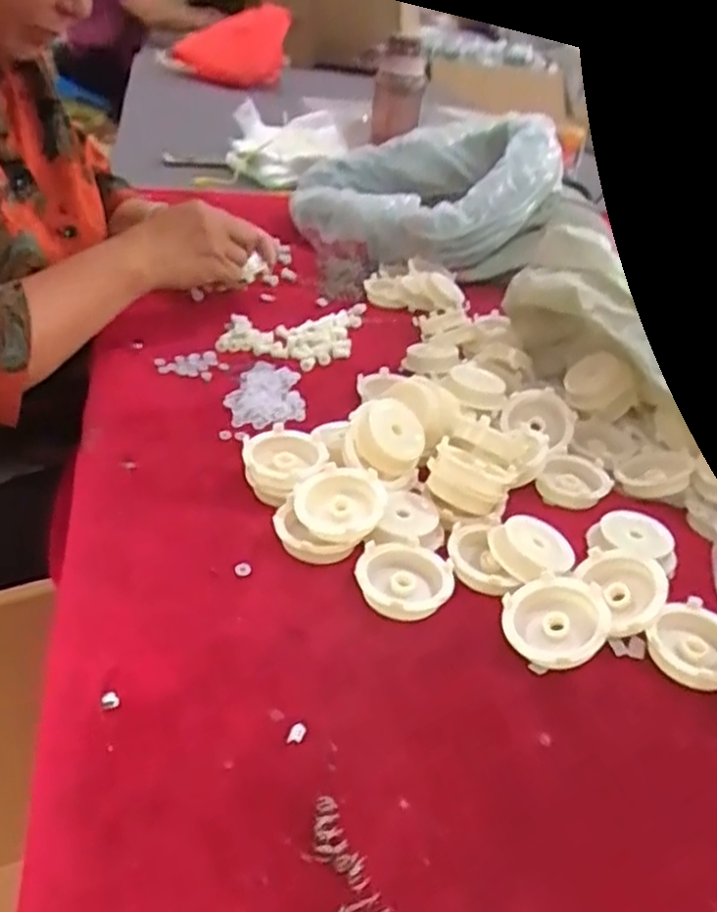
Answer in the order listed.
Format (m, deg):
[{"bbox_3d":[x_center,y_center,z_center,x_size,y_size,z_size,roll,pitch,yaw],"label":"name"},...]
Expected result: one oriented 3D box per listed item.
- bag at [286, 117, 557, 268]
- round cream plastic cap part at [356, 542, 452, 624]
[{"bbox_3d":[0.088,-0.359,0.996,0.278,0.152,0.288,-25,44,-38],"label":"bag"},{"bbox_3d":[0.028,0.077,0.456,0.057,0.016,0.053,6,32,-4],"label":"round cream plastic cap part"}]

